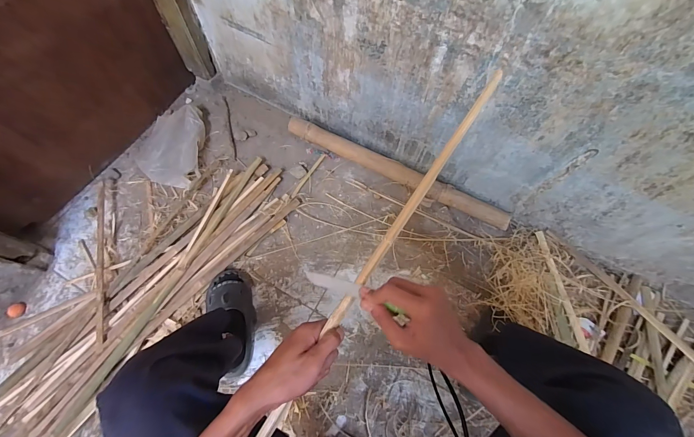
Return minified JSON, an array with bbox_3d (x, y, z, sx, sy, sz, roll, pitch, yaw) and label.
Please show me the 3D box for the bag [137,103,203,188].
[{"bbox_3d":[-0.644,-0.262,1.122,0.243,0.078,0.323,3,67,-1],"label":"bag"}]

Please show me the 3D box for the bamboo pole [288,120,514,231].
[{"bbox_3d":[0.169,-0.172,1.112,0.844,0.065,0.074,26,68,9],"label":"bamboo pole"}]

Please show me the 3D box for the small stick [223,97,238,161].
[{"bbox_3d":[-0.456,-0.367,1.213,0.017,0.010,0.317,-16,68,-9],"label":"small stick"}]

